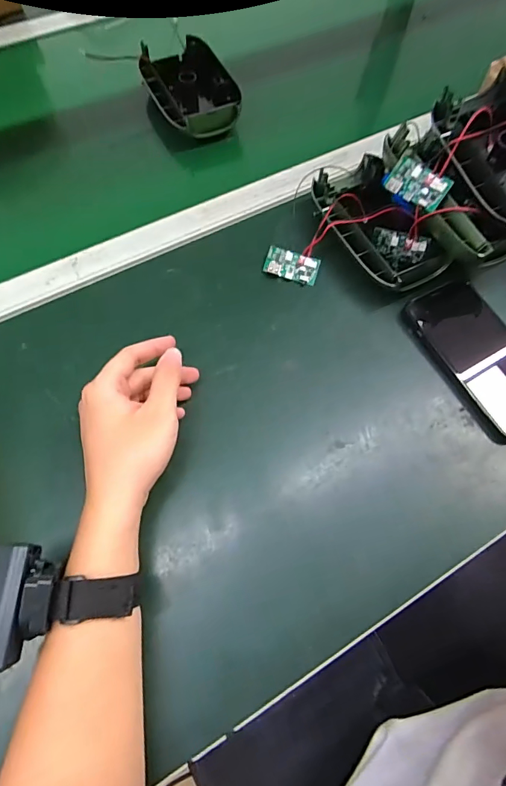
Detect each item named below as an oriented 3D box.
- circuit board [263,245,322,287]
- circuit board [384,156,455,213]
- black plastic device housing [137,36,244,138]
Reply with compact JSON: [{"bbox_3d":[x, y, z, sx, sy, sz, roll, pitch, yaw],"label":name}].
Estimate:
[{"bbox_3d":[0.041,-0.134,0.447,0.055,0.009,0.031,17,67,5],"label":"circuit board"},{"bbox_3d":[0.151,-0.192,0.390,0.054,0.008,0.030,43,114,19],"label":"circuit board"},{"bbox_3d":[-0.075,-0.381,0.536,0.102,0.037,0.147,-28,71,-13],"label":"black plastic device housing"}]

